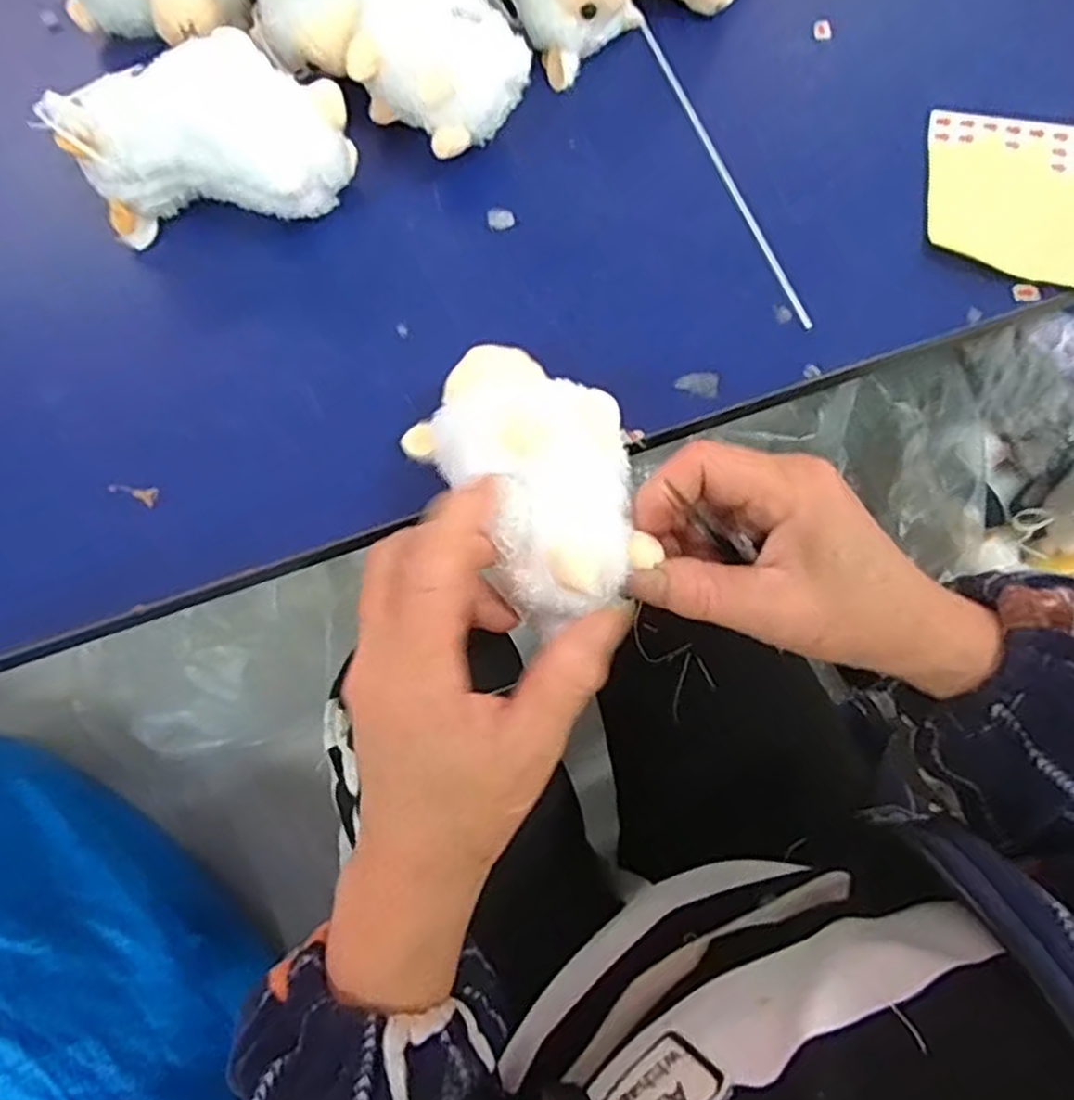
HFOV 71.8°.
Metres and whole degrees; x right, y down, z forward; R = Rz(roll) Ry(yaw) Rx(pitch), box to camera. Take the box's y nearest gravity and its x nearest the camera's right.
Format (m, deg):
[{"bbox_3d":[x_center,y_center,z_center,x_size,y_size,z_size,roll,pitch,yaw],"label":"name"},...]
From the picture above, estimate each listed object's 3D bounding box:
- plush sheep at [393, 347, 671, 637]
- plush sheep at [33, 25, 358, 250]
[{"bbox_3d":[-0.001,-0.031,0.276,0.066,0.044,0.120,-25,56,-7],"label":"plush sheep"},{"bbox_3d":[-0.150,-0.195,0.356,0.122,0.059,0.077,0,73,0],"label":"plush sheep"}]

